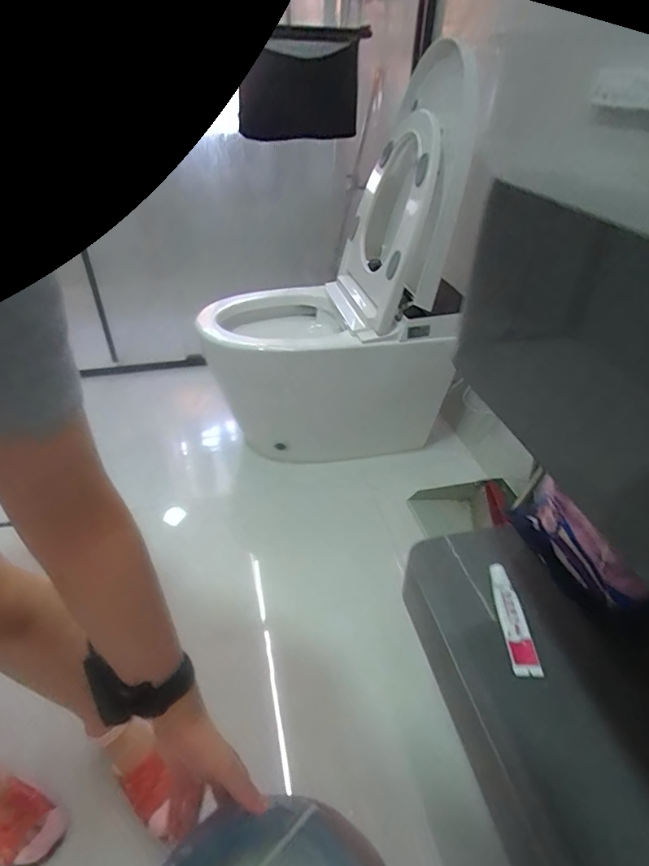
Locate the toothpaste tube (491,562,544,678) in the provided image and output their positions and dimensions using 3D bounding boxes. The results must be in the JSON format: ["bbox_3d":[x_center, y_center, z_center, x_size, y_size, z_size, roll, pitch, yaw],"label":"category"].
[{"bbox_3d":[0.208,0.204,0.513,0.029,0.024,0.119,-1,36,-1],"label":"toothpaste tube"}]

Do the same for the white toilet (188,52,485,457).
[{"bbox_3d":[0.007,-0.348,1.147,0.575,0.870,0.413,-10,37,-13],"label":"white toilet"}]

